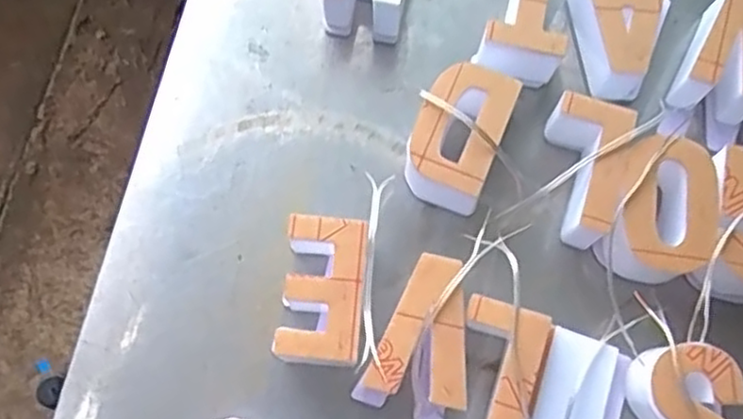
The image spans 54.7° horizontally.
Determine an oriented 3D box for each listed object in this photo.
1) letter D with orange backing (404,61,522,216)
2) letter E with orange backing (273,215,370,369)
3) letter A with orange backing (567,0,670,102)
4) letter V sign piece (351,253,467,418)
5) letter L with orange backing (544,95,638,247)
[{"bbox_3d":[0.055,-0.045,0.458,0.055,0.050,0.079,20,75,4],"label":"letter D with orange backing"},{"bbox_3d":[-0.030,0.052,0.429,0.051,0.056,0.085,3,74,-1],"label":"letter E with orange backing"},{"bbox_3d":[0.175,-0.122,0.478,0.066,0.053,0.089,-5,75,-3],"label":"letter A with orange backing"},{"bbox_3d":[0.036,0.081,0.423,0.056,0.049,0.090,28,76,6],"label":"letter V sign piece"},{"bbox_3d":[0.130,-0.023,0.453,0.048,0.051,0.084,17,75,3],"label":"letter L with orange backing"}]

